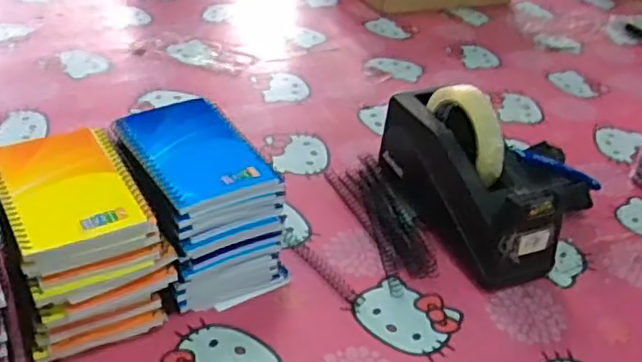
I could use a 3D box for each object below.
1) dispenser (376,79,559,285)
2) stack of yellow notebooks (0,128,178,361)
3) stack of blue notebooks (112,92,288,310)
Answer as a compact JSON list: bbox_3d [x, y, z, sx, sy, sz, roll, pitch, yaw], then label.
[{"bbox_3d":[0.133,-0.008,0.609,0.065,0.123,0.194,-15,41,-28],"label":"dispenser"},{"bbox_3d":[-0.185,0.043,0.498,0.107,0.110,0.136,-15,41,-27],"label":"stack of yellow notebooks"},{"bbox_3d":[-0.103,0.017,0.548,0.099,0.107,0.145,-16,42,-29],"label":"stack of blue notebooks"}]

